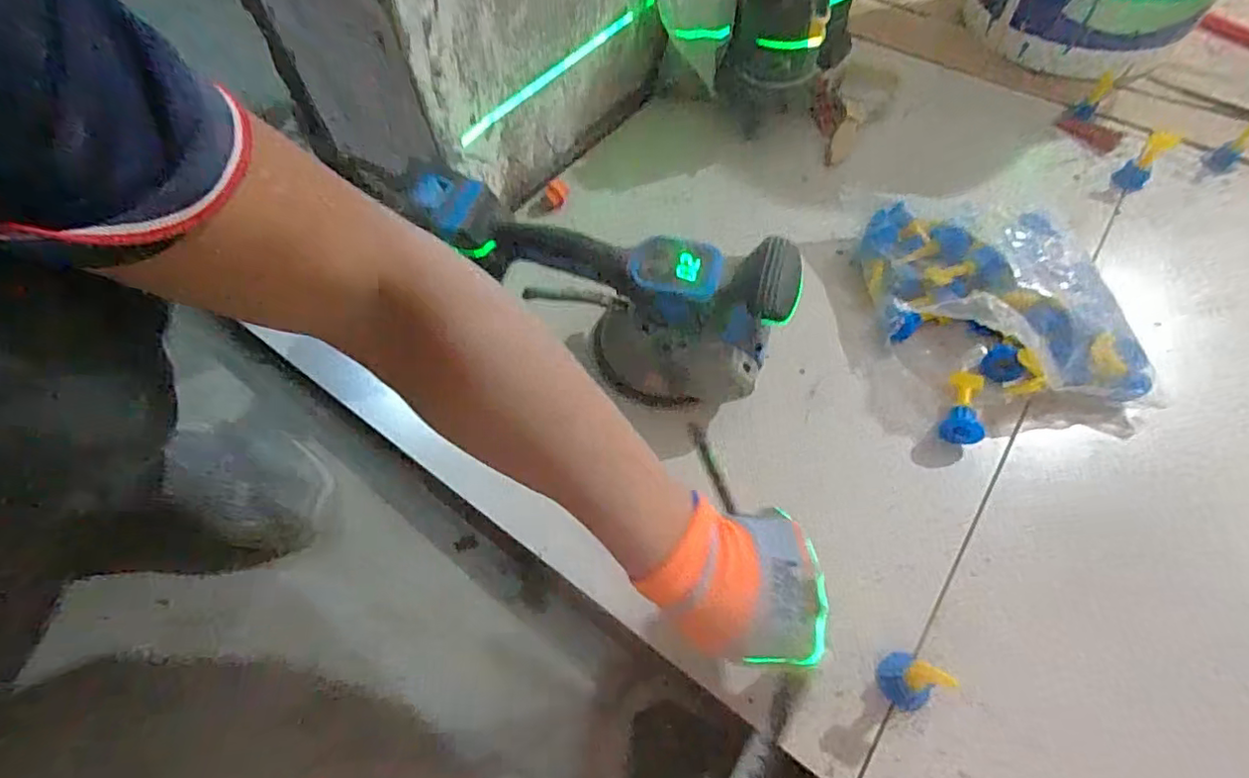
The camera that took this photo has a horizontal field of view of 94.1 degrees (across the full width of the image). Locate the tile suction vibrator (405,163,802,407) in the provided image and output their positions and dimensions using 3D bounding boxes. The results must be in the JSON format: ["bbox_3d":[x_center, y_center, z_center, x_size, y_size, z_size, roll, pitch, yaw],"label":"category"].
[{"bbox_3d":[-0.017,-0.093,0.507,0.310,0.134,0.126,28,64,18],"label":"tile suction vibrator"}]

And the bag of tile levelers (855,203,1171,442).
[{"bbox_3d":[0.334,-0.067,0.515,0.212,0.068,0.231,3,60,3],"label":"bag of tile levelers"}]

